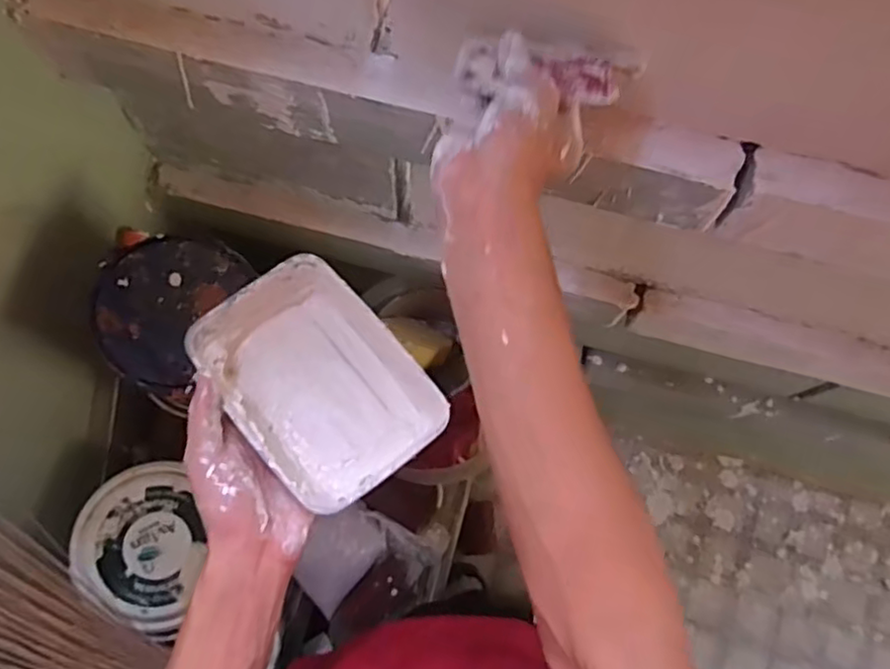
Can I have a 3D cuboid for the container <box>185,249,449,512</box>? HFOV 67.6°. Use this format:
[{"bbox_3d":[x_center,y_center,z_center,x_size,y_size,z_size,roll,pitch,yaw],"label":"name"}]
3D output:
[{"bbox_3d":[-0.088,0.032,0.467,0.112,0.053,0.165,-39,79,-11],"label":"container"}]

